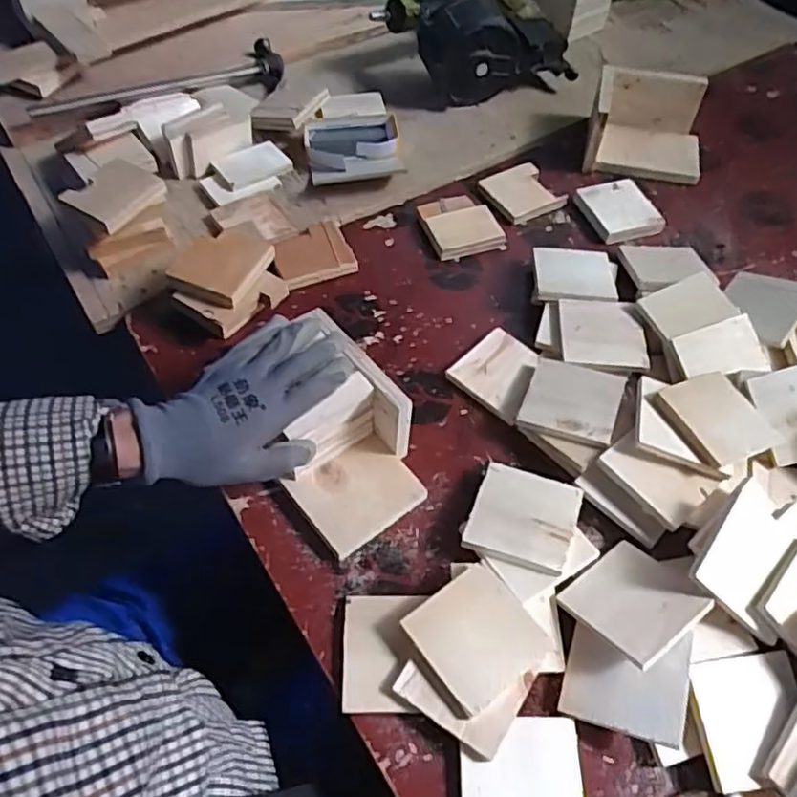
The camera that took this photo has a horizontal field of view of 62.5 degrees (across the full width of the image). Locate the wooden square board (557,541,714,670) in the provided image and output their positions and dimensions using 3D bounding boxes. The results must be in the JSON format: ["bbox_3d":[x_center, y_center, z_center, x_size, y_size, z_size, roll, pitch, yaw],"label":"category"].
[{"bbox_3d":[0.197,0.168,0.549,0.086,0.008,0.091,-31,39,-22],"label":"wooden square board"}]

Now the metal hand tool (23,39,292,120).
[{"bbox_3d":[-0.324,-0.426,0.911,0.353,0.026,0.099,-21,61,-17],"label":"metal hand tool"}]

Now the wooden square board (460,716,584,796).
[{"bbox_3d":[0.093,0.290,0.496,0.091,0.005,0.088,0,55,0],"label":"wooden square board"}]

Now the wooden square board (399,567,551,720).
[{"bbox_3d":[0.062,0.190,0.526,0.090,0.013,0.091,-33,69,-20],"label":"wooden square board"}]

